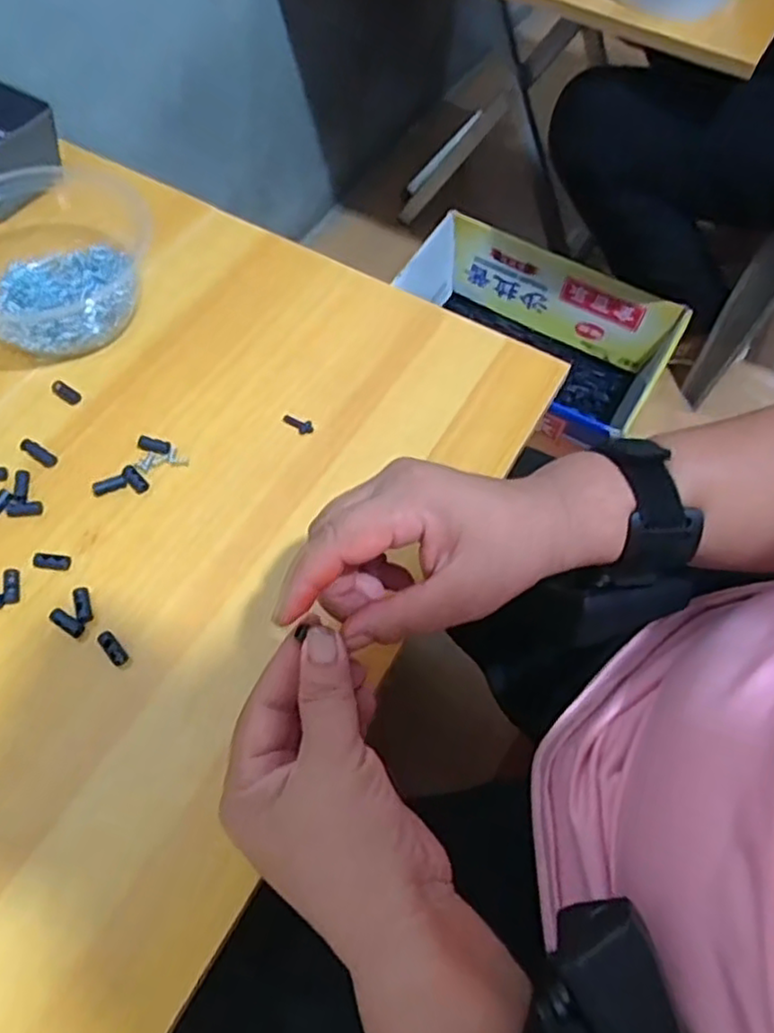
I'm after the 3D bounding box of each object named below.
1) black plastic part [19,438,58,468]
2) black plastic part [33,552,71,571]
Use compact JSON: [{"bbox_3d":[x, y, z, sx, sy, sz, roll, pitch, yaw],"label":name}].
[{"bbox_3d":[-0.210,-0.039,0.413,0.027,0.004,0.009,31,65,13],"label":"black plastic part"},{"bbox_3d":[-0.185,0.024,0.378,0.021,0.004,0.009,7,62,1],"label":"black plastic part"}]

